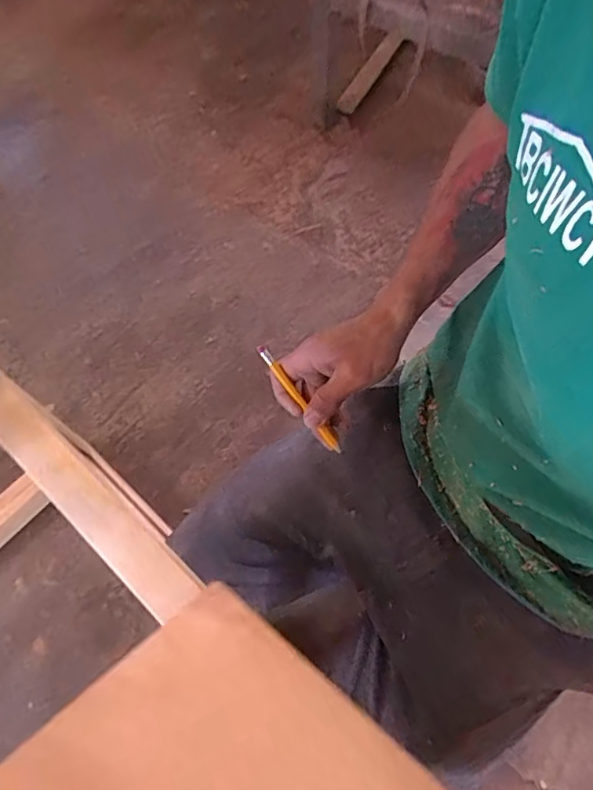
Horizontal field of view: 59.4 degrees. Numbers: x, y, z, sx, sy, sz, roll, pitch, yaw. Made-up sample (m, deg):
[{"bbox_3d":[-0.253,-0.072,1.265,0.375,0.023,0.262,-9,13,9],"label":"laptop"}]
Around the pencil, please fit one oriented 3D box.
[{"bbox_3d":[0.004,0.004,0.478,0.010,0.011,0.123,-40,98,-16],"label":"pencil"}]

